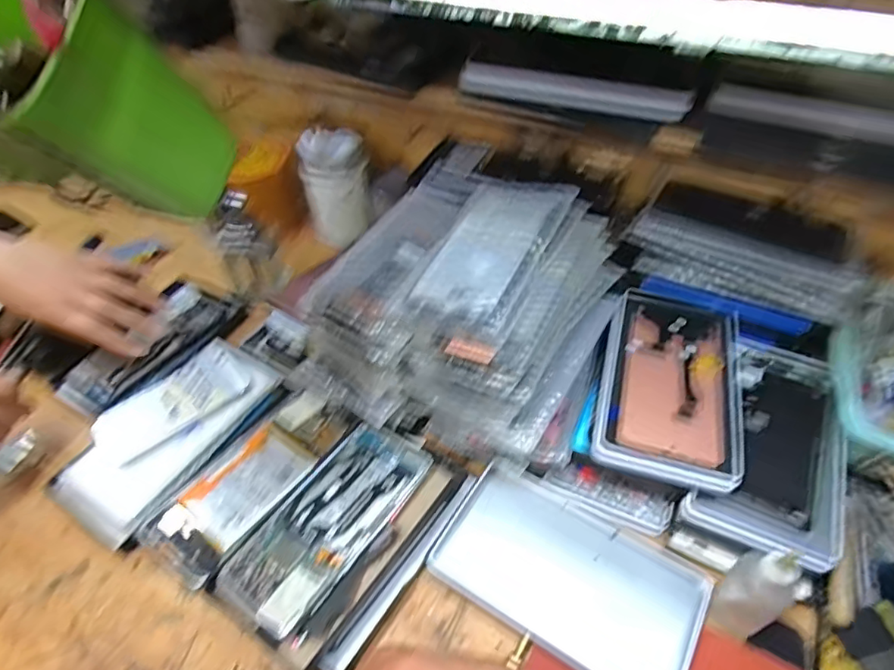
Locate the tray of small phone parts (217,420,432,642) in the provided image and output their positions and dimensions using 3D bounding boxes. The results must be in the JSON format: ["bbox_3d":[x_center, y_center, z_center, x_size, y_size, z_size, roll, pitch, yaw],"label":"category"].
[{"bbox_3d":[-0.089,0.140,0.427,0.075,0.017,0.168,27,54,24],"label":"tray of small phone parts"}]

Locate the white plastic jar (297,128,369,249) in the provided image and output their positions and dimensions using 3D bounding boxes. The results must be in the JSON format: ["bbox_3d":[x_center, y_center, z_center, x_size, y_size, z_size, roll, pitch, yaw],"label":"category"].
[{"bbox_3d":[-0.129,-0.175,0.665,0.077,0.125,0.062,-11,48,-7],"label":"white plastic jar"}]

